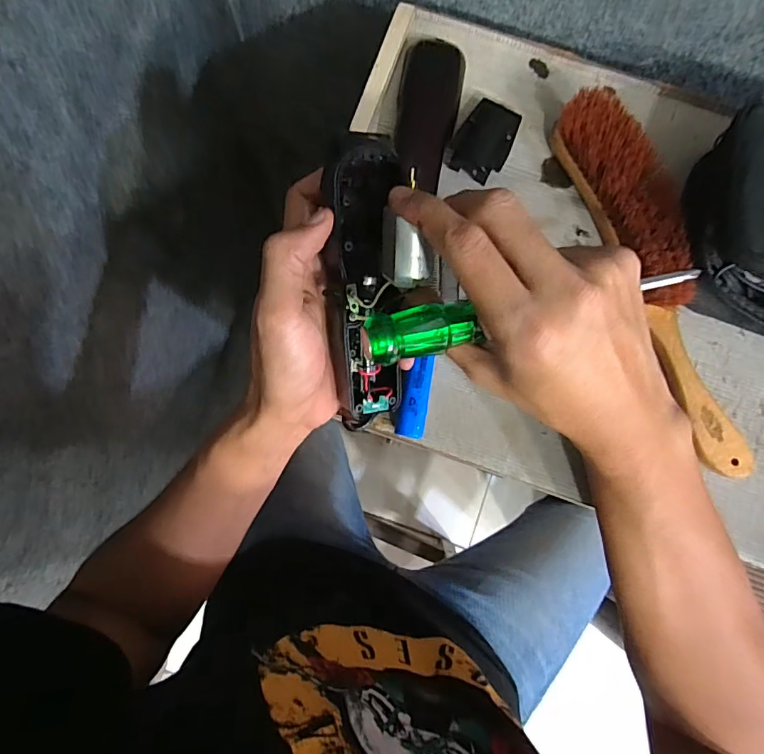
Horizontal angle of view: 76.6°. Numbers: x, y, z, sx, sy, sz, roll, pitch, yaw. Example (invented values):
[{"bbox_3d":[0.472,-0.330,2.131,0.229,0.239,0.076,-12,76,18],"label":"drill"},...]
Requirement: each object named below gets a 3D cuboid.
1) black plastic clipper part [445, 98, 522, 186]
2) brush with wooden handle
[{"bbox_3d":[0.072,-0.166,0.341,0.038,0.012,0.051,27,83,3],"label":"black plastic clipper part"},{"bbox_3d":[0.180,-0.061,0.315,0.047,0.038,0.264,-21,83,-3],"label":"brush with wooden handle"}]

